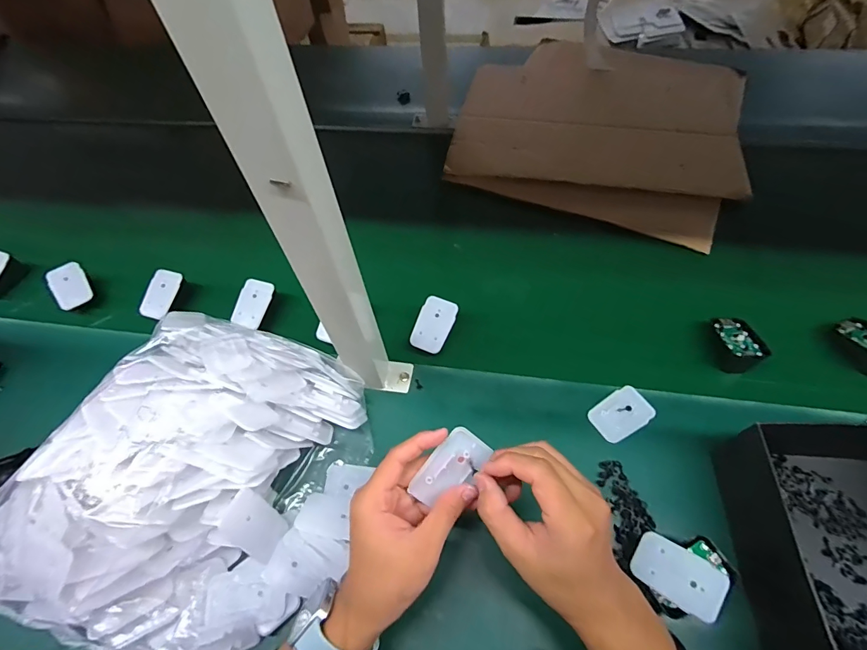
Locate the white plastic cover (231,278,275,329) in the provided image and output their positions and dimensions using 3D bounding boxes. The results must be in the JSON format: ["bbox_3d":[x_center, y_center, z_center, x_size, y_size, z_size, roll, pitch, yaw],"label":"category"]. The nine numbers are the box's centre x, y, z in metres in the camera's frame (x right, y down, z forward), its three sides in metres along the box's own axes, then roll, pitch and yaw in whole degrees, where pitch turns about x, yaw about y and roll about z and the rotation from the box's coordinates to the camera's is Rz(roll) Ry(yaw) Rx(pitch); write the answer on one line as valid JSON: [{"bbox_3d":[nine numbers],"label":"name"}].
[{"bbox_3d":[-0.242,-0.029,0.553,0.043,0.005,0.064,19,80,5],"label":"white plastic cover"}]

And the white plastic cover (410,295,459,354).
[{"bbox_3d":[0.000,-0.001,0.519,0.044,0.004,0.068,23,86,11],"label":"white plastic cover"}]

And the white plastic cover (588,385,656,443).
[{"bbox_3d":[0.210,0.100,0.462,0.068,0.005,0.046,-28,60,-14],"label":"white plastic cover"}]

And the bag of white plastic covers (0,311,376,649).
[{"bbox_3d":[-0.247,0.139,0.409,0.312,0.093,0.313,16,59,13],"label":"bag of white plastic covers"}]

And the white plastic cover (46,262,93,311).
[{"bbox_3d":[-0.519,-0.055,0.591,0.045,0.009,0.060,-33,96,-30],"label":"white plastic cover"}]

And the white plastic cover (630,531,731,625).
[{"bbox_3d":[0.213,0.218,0.360,0.068,0.007,0.044,27,84,31],"label":"white plastic cover"}]

